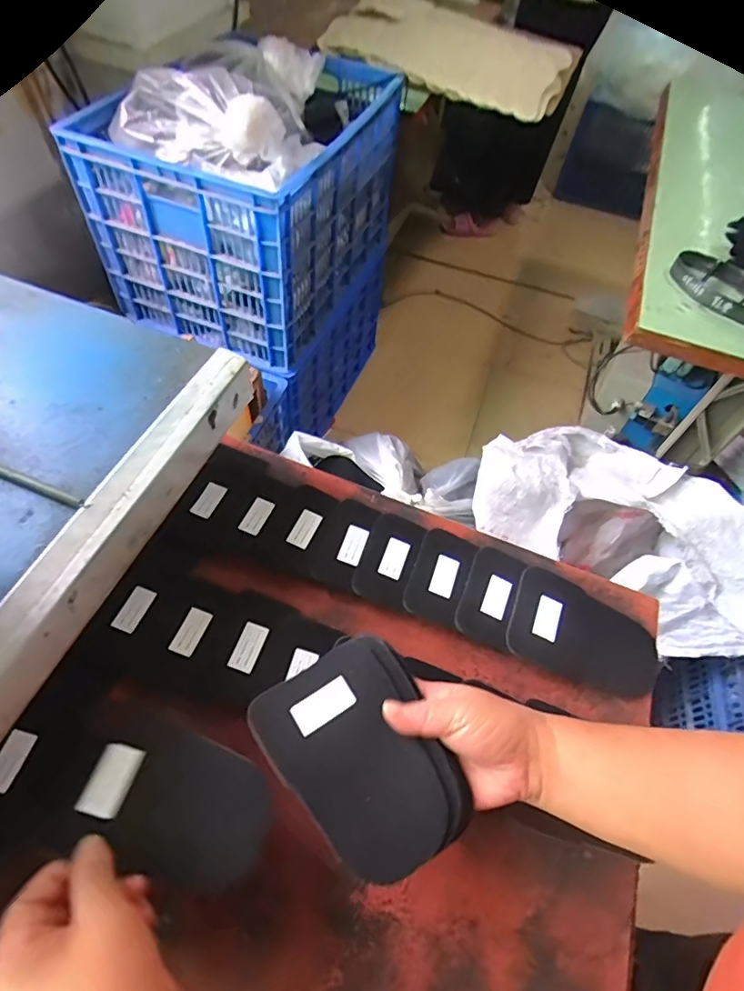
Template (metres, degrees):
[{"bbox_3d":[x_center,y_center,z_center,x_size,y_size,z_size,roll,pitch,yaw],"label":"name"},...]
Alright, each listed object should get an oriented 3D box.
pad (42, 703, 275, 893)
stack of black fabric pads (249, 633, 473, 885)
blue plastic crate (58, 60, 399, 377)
[{"bbox_3d":[-0.136,0.200,0.348,0.136,0.006,0.084,22,62,1],"label":"pad"},{"bbox_3d":[-0.004,0.171,0.349,0.103,0.012,0.138,-31,64,-21],"label":"stack of black fabric pads"},{"bbox_3d":[-0.245,-0.698,1.255,0.434,0.420,0.675,24,57,10],"label":"blue plastic crate"}]

